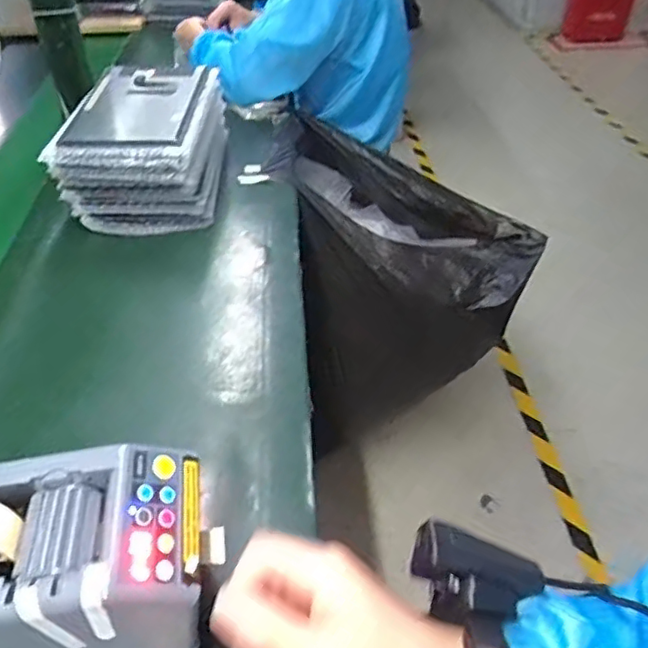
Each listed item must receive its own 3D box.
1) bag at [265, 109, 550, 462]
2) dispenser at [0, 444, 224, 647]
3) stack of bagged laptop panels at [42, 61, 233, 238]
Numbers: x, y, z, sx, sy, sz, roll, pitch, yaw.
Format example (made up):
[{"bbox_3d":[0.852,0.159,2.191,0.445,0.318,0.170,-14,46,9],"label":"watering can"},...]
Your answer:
[{"bbox_3d":[0.145,-0.085,1.338,0.478,0.676,0.366,-6,43,-5],"label":"bag"},{"bbox_3d":[-0.178,0.169,0.392,0.213,0.163,0.111,-7,43,-7],"label":"dispenser"},{"bbox_3d":[-0.267,-0.265,0.897,0.211,0.142,0.276,-2,43,-1],"label":"stack of bagged laptop panels"}]

